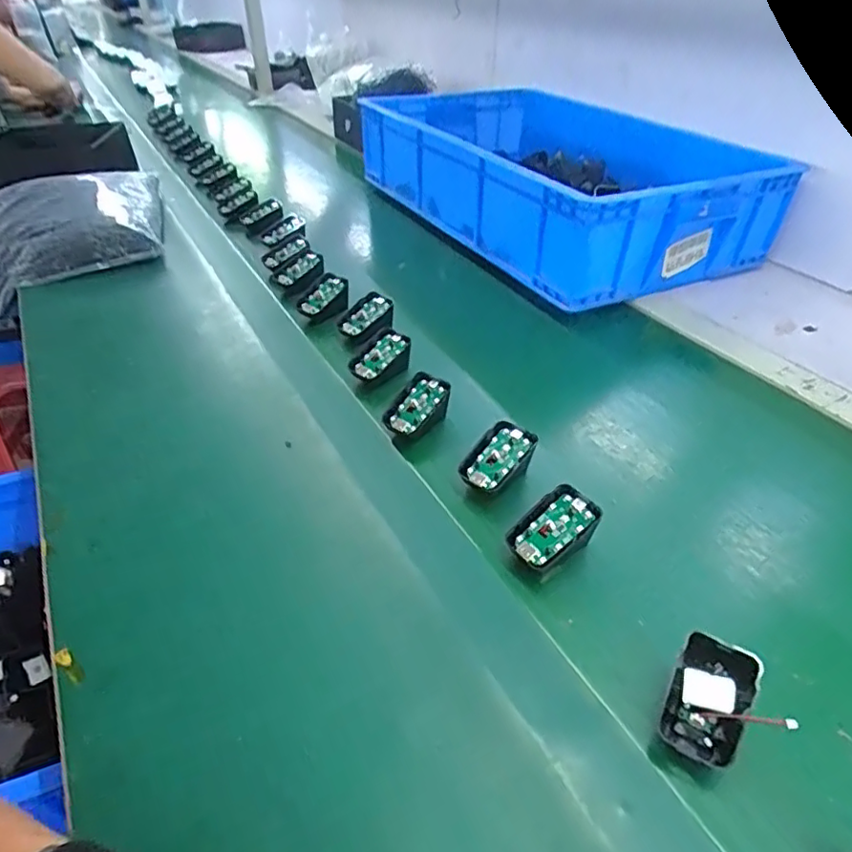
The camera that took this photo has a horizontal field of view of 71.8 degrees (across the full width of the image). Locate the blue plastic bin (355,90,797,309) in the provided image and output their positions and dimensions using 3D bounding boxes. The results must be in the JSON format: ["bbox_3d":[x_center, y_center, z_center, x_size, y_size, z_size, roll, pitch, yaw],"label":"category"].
[{"bbox_3d":[0.180,-0.469,1.027,0.433,0.124,0.745,-16,42,-18],"label":"blue plastic bin"}]

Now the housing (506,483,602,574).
[{"bbox_3d":[0.098,0.083,0.455,0.068,0.041,0.042,-29,48,-30],"label":"housing"}]

